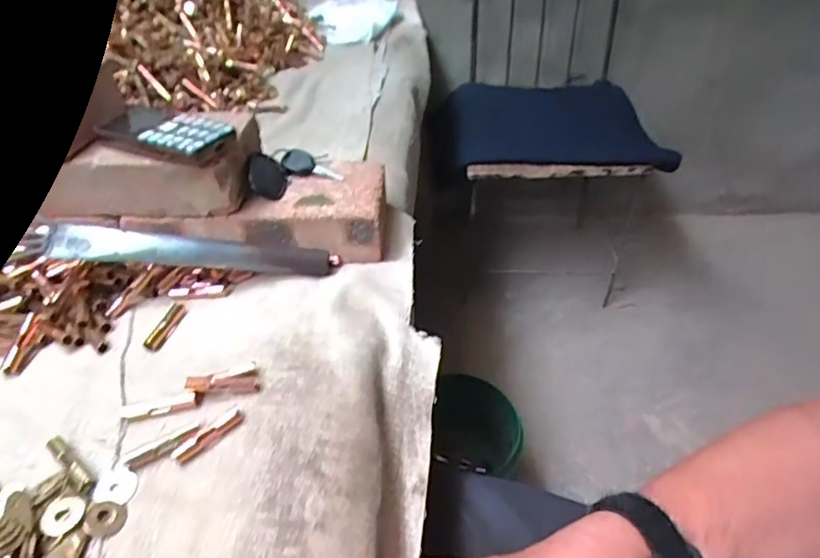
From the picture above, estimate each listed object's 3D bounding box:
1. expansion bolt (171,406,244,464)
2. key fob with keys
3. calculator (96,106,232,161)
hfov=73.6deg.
[{"bbox_3d":[-0.127,0.098,0.347,0.012,0.006,0.047,27,47,30],"label":"expansion bolt"},{"bbox_3d":[-0.114,-0.104,0.507,0.083,0.025,0.050,-21,42,-23],"label":"key fob with keys"},{"bbox_3d":[-0.201,-0.122,0.450,0.106,0.013,0.050,15,42,19],"label":"calculator"}]

